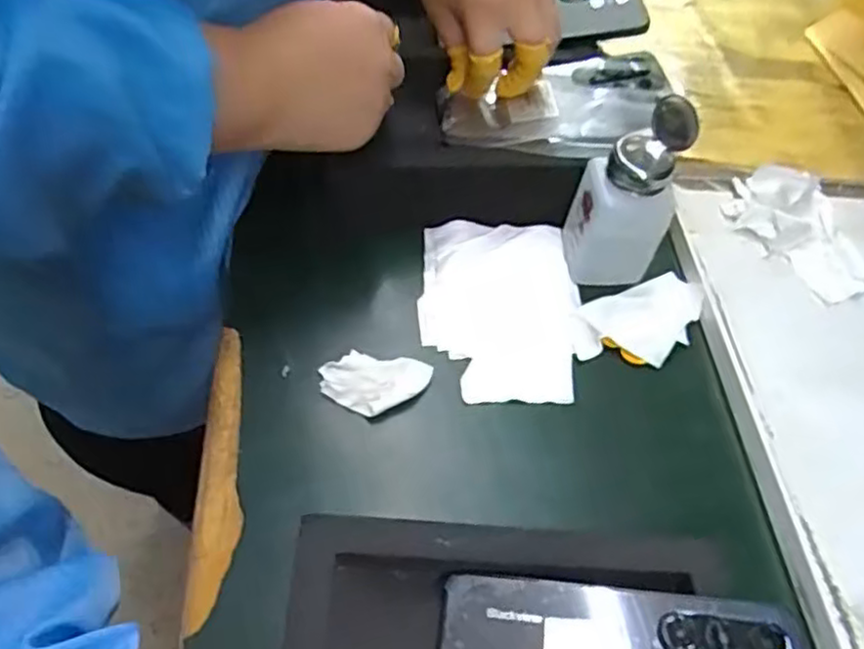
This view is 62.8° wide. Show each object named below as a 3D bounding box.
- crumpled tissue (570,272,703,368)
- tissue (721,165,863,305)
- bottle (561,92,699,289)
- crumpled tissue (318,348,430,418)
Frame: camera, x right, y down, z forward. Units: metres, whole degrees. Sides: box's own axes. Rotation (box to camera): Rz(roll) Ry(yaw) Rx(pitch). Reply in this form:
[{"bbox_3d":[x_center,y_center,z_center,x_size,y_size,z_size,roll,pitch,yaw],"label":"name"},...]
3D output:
[{"bbox_3d":[0.146,-0.001,0.487,0.108,0.014,0.057,-22,61,-20],"label":"crumpled tissue"},{"bbox_3d":[0.279,-0.072,0.525,0.079,0.026,0.114,-31,64,-25],"label":"tissue"},{"bbox_3d":[0.126,-0.080,0.468,0.056,0.111,0.053,-4,56,-10],"label":"bottle"},{"bbox_3d":[-0.034,0.036,0.436,0.067,0.021,0.034,-4,56,-10],"label":"crumpled tissue"}]

